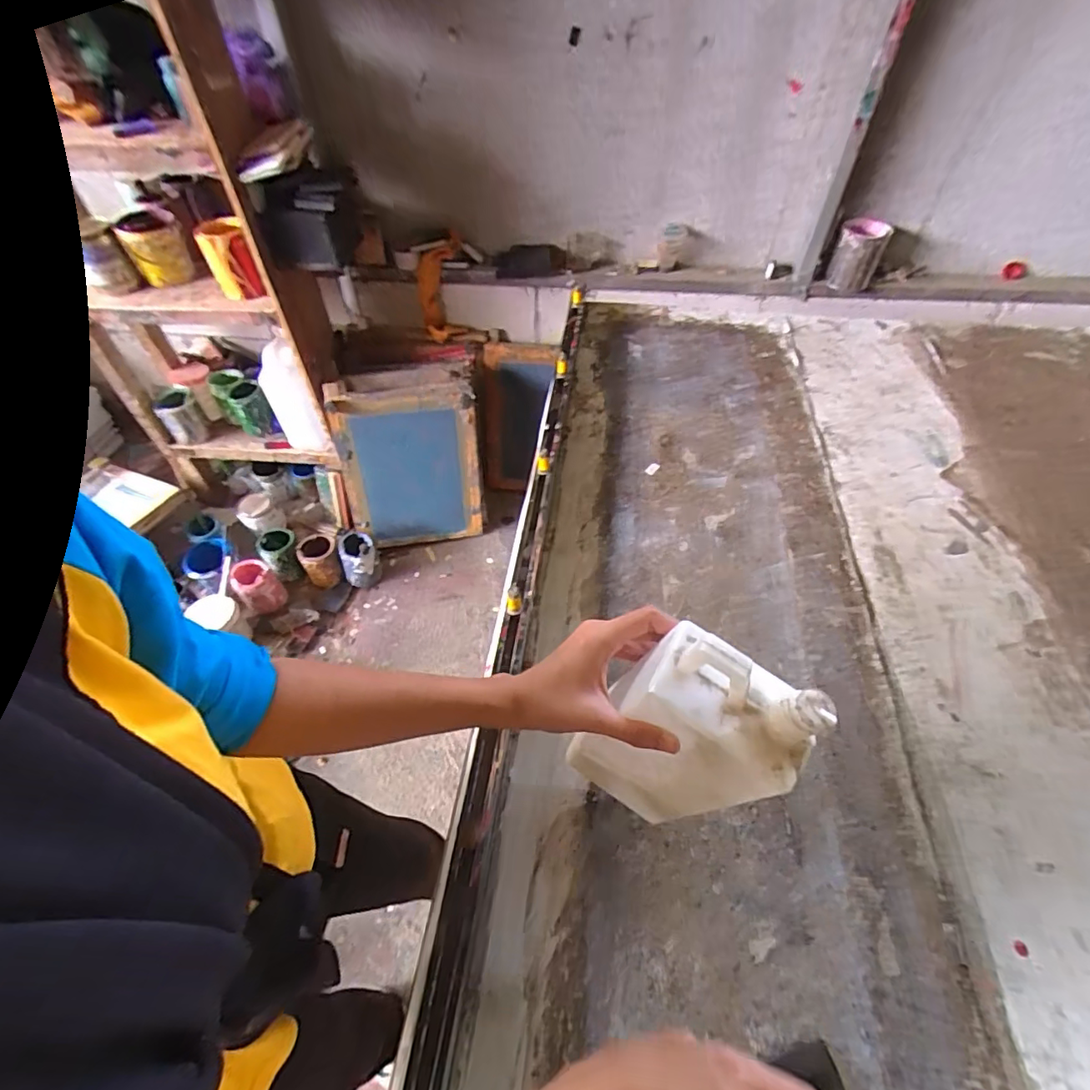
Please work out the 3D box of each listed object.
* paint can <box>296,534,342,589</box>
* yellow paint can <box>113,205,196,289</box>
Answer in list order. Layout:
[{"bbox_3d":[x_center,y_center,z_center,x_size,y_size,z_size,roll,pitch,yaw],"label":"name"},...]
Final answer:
[{"bbox_3d":[-0.634,0.043,1.512,0.100,0.115,0.122,-24,55,-18],"label":"paint can"},{"bbox_3d":[-0.924,-0.712,1.268,0.125,0.126,0.131,-29,56,-21],"label":"yellow paint can"}]

